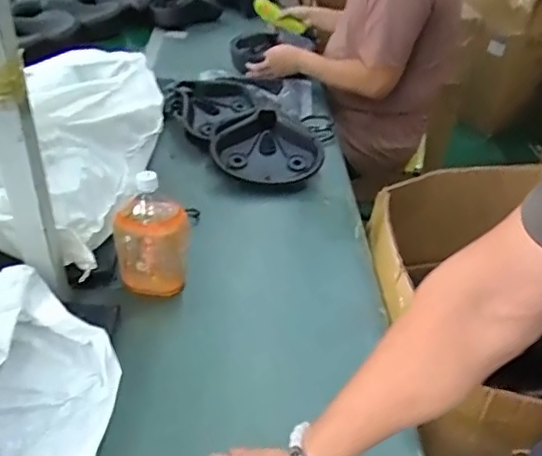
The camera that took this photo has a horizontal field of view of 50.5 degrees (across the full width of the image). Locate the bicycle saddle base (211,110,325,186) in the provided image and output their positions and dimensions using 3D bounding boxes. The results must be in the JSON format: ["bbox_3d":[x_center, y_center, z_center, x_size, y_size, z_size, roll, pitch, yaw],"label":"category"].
[{"bbox_3d":[-0.009,-0.169,1.236,0.234,0.096,0.185,5,35,-2],"label":"bicycle saddle base"}]

